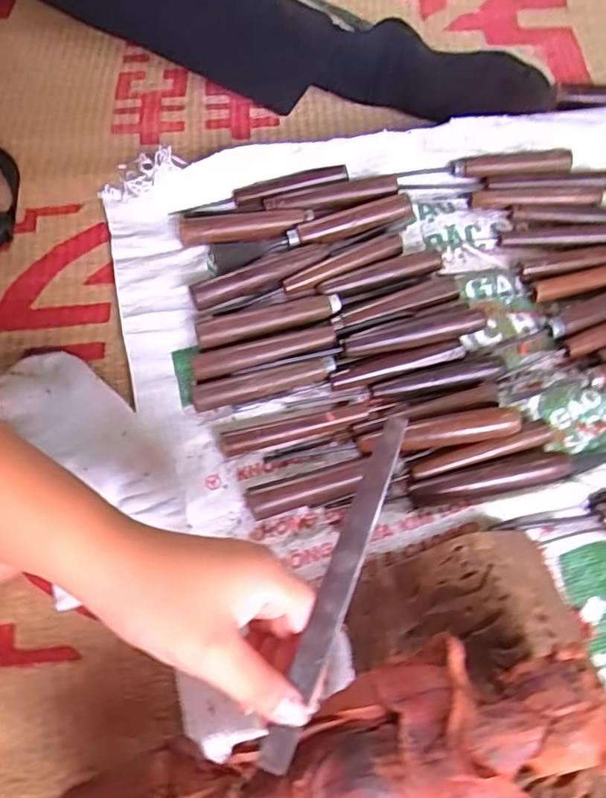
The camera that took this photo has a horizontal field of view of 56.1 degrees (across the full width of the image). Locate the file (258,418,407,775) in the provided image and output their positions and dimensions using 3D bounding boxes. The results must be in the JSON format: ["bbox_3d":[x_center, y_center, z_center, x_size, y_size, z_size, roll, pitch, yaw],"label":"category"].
[{"bbox_3d":[0.012,0.087,0.249,0.014,0.005,0.163,20,94,10],"label":"file"}]

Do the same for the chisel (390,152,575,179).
[{"bbox_3d":[0.164,-0.210,0.514,0.153,0.012,0.016,-2,64,0],"label":"chisel"}]

